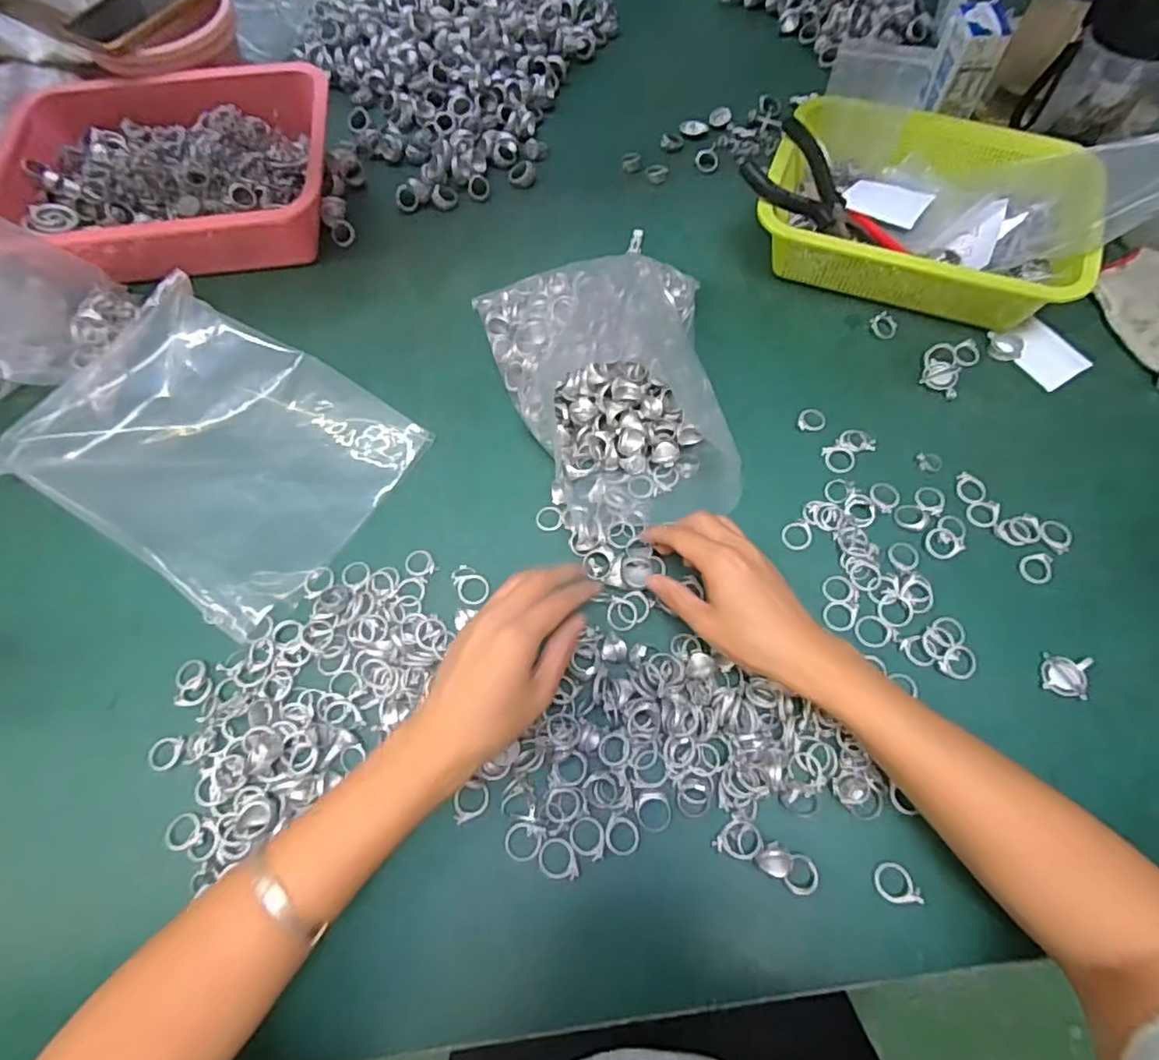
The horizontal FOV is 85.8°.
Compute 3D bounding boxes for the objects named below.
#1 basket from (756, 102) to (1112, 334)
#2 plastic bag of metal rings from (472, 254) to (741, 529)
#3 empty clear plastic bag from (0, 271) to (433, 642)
[{"bbox_3d":[0.303,-0.284,0.561,0.269,0.069,0.194,19,68,11],"label":"basket"},{"bbox_3d":[0.023,-0.122,0.515,0.186,0.049,0.268,-9,65,-2],"label":"plastic bag of metal rings"},{"bbox_3d":[-0.297,-0.071,0.495,0.278,0.065,0.205,29,70,15],"label":"empty clear plastic bag"}]

